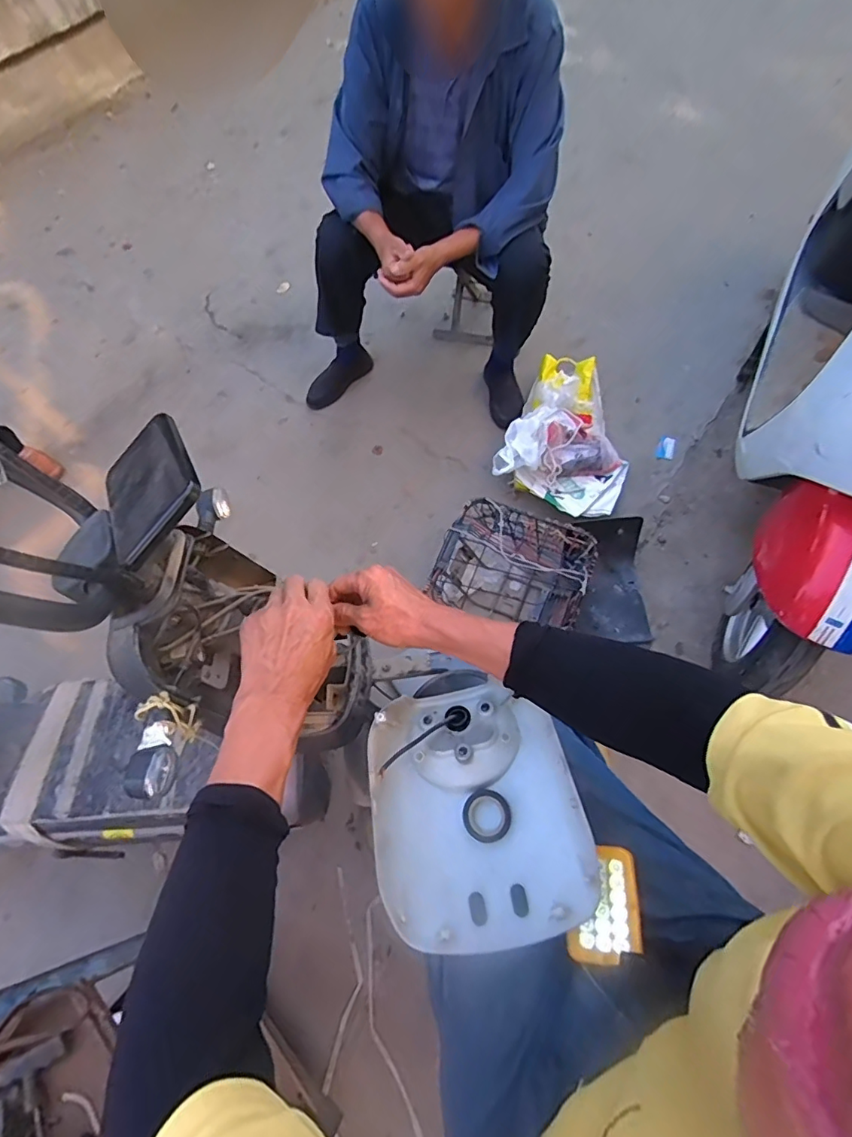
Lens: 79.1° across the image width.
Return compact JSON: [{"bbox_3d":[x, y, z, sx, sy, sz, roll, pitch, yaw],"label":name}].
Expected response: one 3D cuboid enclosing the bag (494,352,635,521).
[{"bbox_3d":[0.405,-0.368,1.409,0.328,0.117,0.453,21,67,16],"label":"bag"}]

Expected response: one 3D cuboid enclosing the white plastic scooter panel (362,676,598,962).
[{"bbox_3d":[0.053,0.261,0.560,0.218,0.068,0.253,-7,63,3],"label":"white plastic scooter panel"}]

